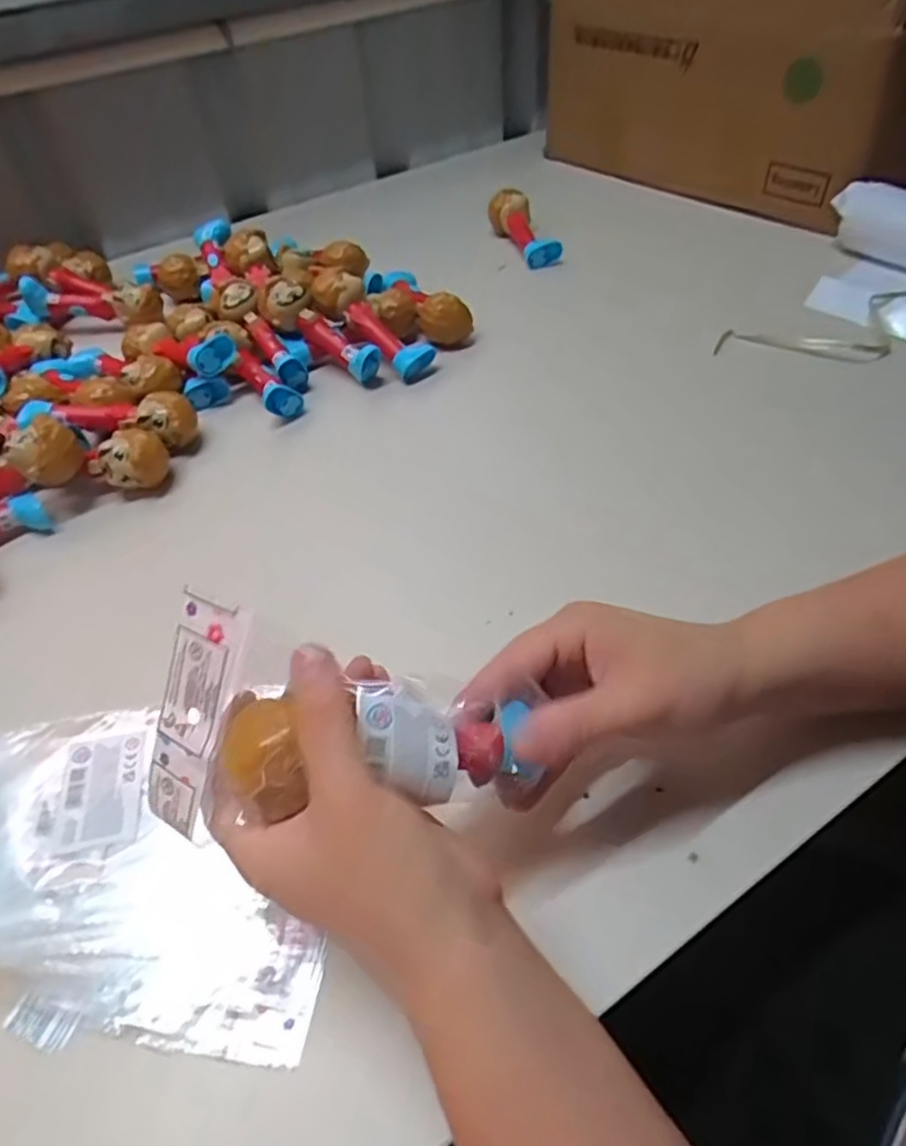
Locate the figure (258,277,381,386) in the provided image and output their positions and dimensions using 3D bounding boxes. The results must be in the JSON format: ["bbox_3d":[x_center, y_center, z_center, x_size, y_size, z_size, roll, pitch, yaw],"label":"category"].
[{"bbox_3d":[-0.116,-0.212,0.599,0.118,0.034,0.030,37,61,5],"label":"figure"}]

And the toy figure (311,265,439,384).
[{"bbox_3d":[-0.073,-0.220,0.605,0.121,0.032,0.037,42,62,1],"label":"toy figure"}]

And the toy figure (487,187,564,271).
[{"bbox_3d":[0.077,-0.381,0.749,0.036,0.046,0.119,-18,49,-10],"label":"toy figure"}]

